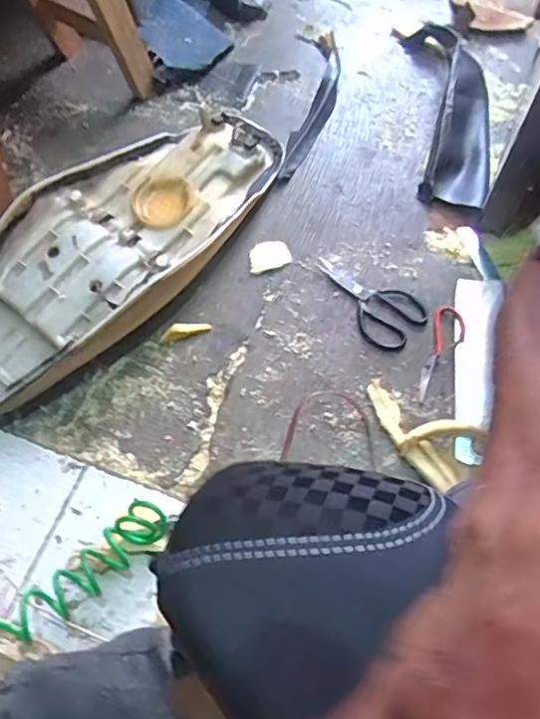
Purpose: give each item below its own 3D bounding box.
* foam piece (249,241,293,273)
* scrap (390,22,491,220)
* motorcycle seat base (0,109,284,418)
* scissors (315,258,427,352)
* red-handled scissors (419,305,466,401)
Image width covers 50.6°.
[{"bbox_3d":[-0.002,-0.178,0.981,0.071,0.008,0.051,-20,67,-8],"label":"foam piece"},{"bbox_3d":[0.340,-0.479,1.089,0.144,0.060,0.475,-2,66,-1],"label":"scrap"},{"bbox_3d":[-0.244,-0.192,0.935,0.287,0.103,0.694,30,70,13],"label":"motorcycle seat base"},{"bbox_3d":[0.159,-0.105,0.949,0.201,0.011,0.112,42,73,17],"label":"scissors"},{"bbox_3d":[0.273,-0.010,0.893,0.051,0.008,0.167,16,67,7],"label":"red-handled scissors"}]

